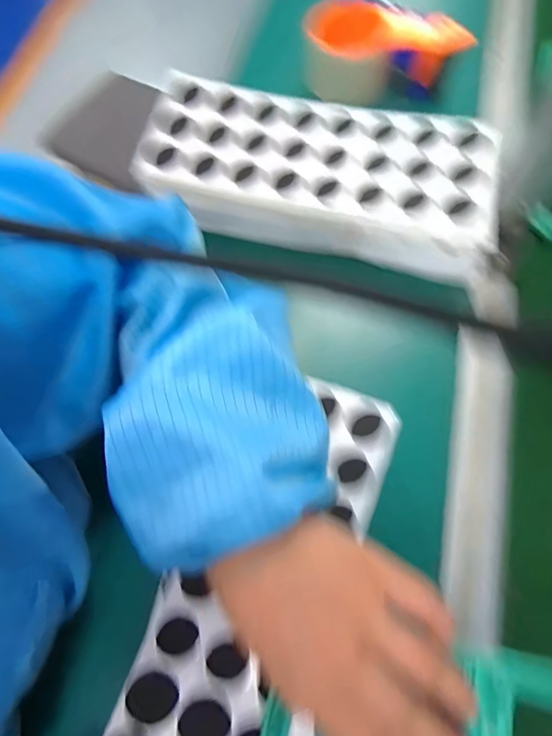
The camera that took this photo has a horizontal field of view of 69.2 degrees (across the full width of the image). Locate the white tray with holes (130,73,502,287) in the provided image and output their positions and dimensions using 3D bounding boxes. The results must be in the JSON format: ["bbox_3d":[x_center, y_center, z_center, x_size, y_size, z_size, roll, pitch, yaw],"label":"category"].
[{"bbox_3d":[0.042,-0.182,0.378,0.318,0.057,0.133,13,72,8],"label":"white tray with holes"}]

